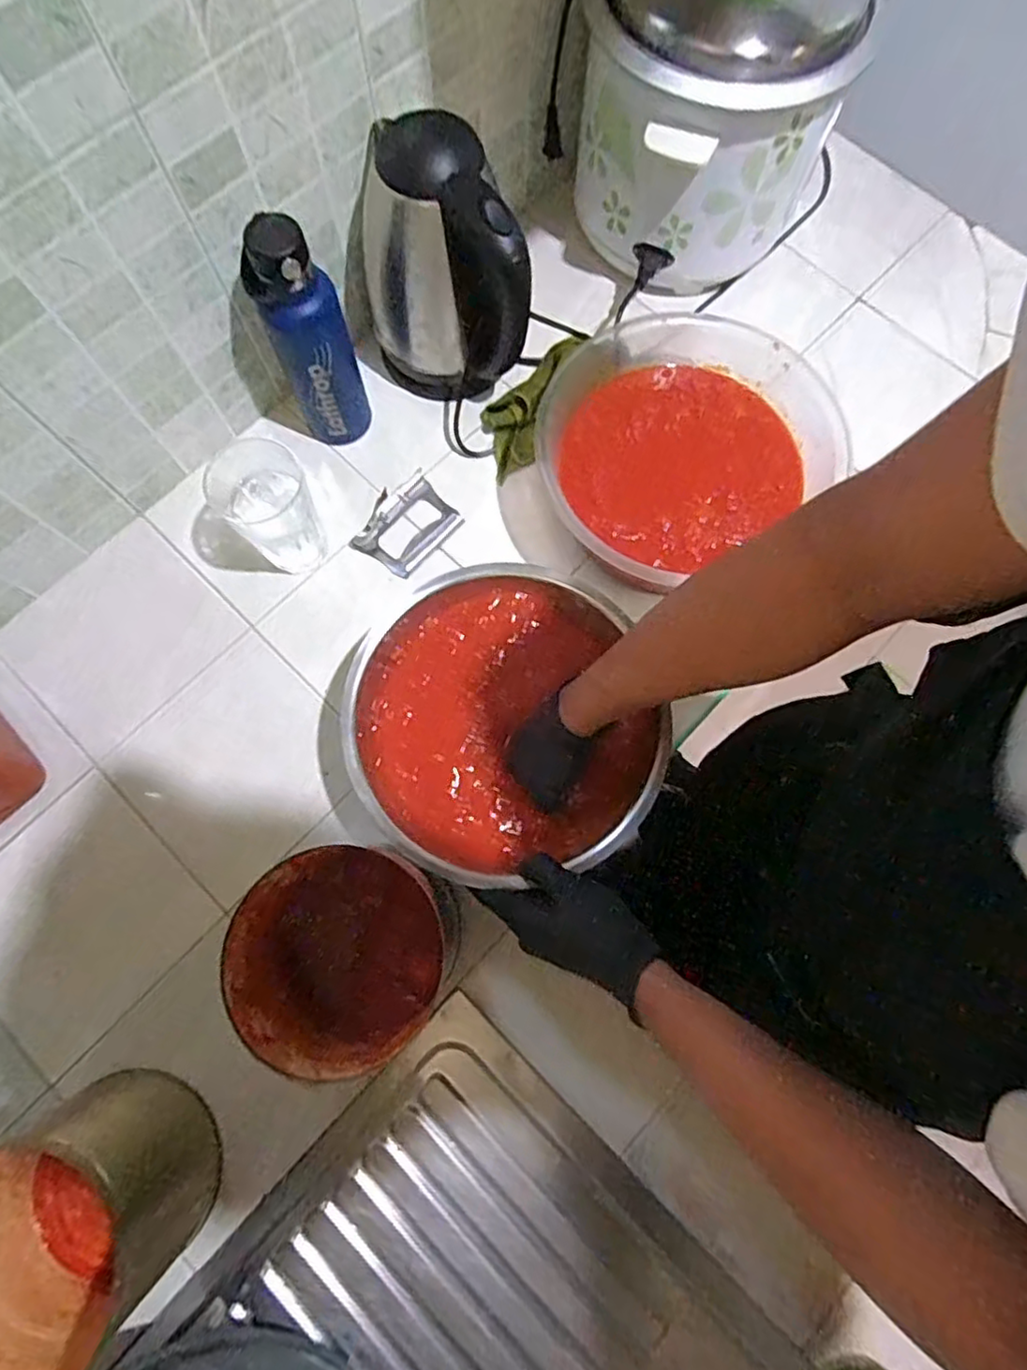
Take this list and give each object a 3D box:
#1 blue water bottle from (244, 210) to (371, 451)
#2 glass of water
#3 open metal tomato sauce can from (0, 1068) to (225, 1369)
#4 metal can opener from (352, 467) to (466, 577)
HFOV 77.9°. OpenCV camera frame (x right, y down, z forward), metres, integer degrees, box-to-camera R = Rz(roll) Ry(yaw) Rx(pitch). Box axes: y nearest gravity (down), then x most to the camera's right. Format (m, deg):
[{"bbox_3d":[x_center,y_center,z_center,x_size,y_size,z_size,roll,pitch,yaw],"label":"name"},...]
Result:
[{"bbox_3d":[-0.192,-0.321,0.617,0.063,0.229,0.066,0,76,-1],"label":"blue water bottle"},{"bbox_3d":[-0.240,-0.171,0.638,0.092,0.110,0.079,42,79,9],"label":"glass of water"},{"bbox_3d":[-0.333,0.396,0.477,0.165,0.141,0.157,0,76,-1],"label":"open metal tomato sauce can"},{"bbox_3d":[-0.116,-0.173,0.690,0.083,0.010,0.107,42,79,9],"label":"metal can opener"}]

